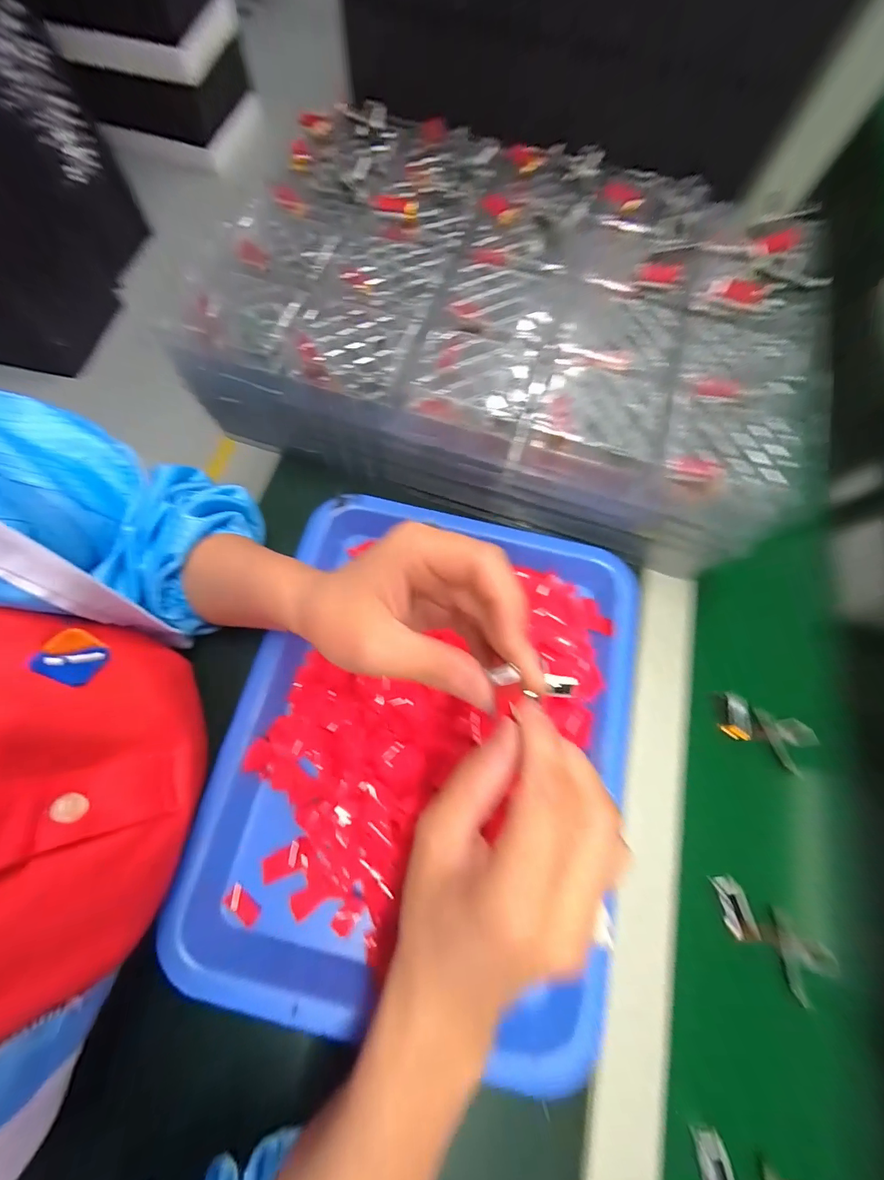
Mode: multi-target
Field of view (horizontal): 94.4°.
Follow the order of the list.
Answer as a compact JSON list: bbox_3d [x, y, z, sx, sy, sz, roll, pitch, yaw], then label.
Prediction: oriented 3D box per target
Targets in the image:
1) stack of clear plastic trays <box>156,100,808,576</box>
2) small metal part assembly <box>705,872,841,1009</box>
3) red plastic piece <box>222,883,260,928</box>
[{"bbox_3d":[0.050,-0.226,0.341,0.444,0.088,0.301,17,71,2],"label":"stack of clear plastic trays"},{"bbox_3d":[0.218,0.228,0.276,0.036,0.017,0.080,-42,79,-16],"label":"small metal part assembly"},{"bbox_3d":[-0.128,0.202,0.262,0.025,0.004,0.012,40,73,10],"label":"red plastic piece"}]

